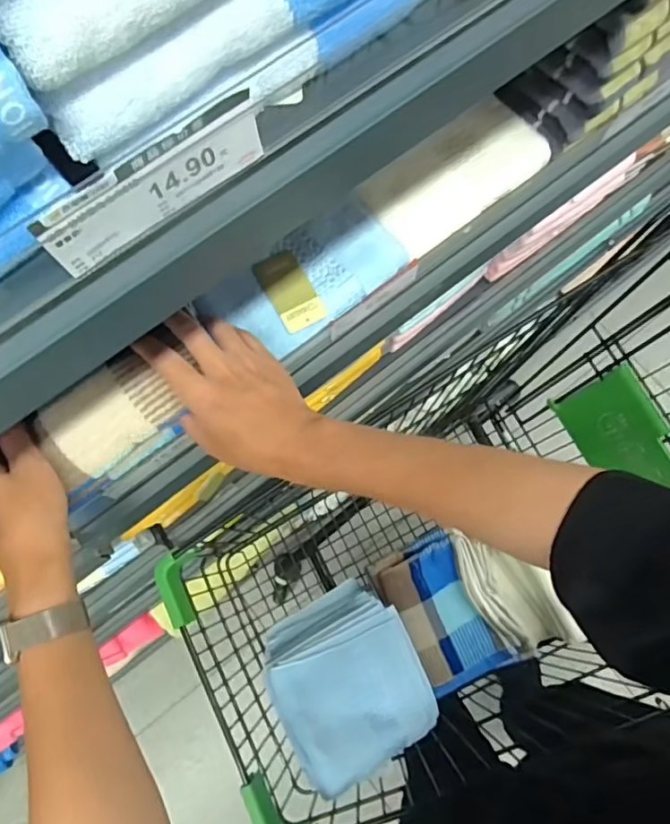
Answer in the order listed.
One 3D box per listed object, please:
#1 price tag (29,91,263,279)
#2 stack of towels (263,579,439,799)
[{"bbox_3d":[-0.072,-0.091,0.225,0.098,0.036,0.005,-38,79,-8],"label":"price tag"},{"bbox_3d":[0.022,0.376,0.798,0.189,0.216,0.199,-29,78,-6],"label":"stack of towels"}]

